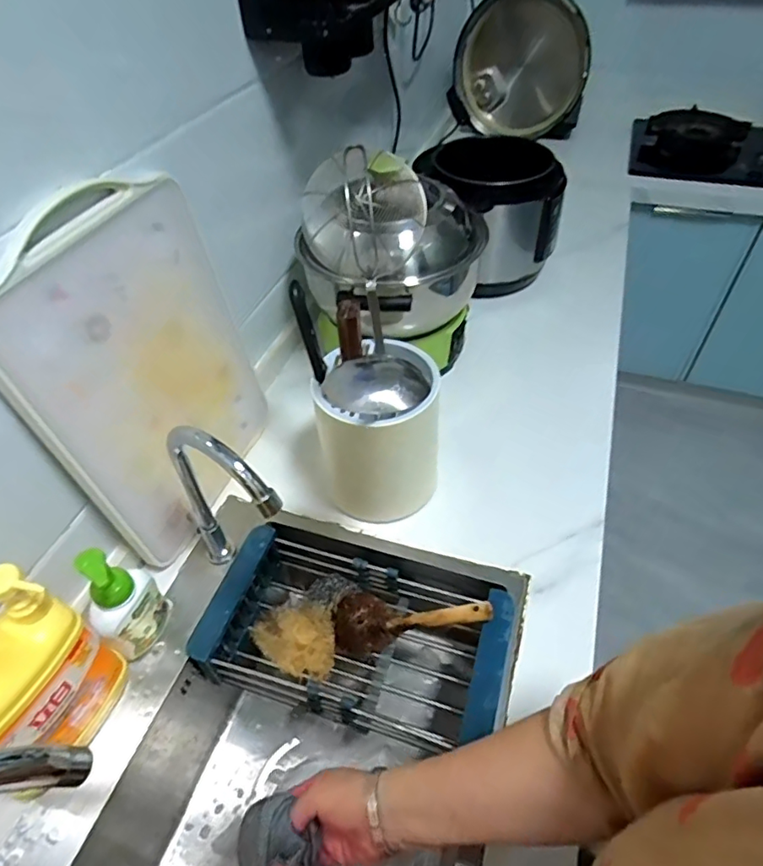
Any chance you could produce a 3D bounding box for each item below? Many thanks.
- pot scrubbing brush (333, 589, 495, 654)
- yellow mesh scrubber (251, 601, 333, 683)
[{"bbox_3d":[0.042,0.238,0.703,0.206,0.062,0.084,-12,43,23],"label":"pot scrubbing brush"},{"bbox_3d":[-0.111,0.268,0.721,0.124,0.042,0.089,30,55,27],"label":"yellow mesh scrubber"}]

